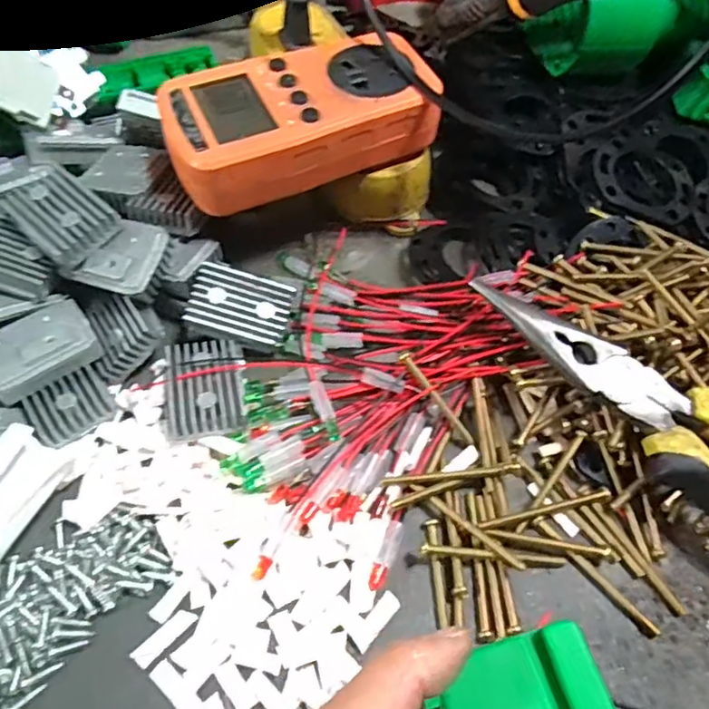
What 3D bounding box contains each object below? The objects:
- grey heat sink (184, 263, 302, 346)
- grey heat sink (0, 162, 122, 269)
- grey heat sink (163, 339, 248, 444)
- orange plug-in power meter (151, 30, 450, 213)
[{"bbox_3d":[-0.052,-0.022,0.281,0.046,0.010,0.033,16,75,-8],"label":"grey heat sink"},{"bbox_3d":[-0.130,-0.062,0.270,0.044,0.014,0.033,37,64,20],"label":"grey heat sink"},{"bbox_3d":[-0.064,0.014,0.263,0.032,0.013,0.048,-8,59,-6],"label":"grey heat sink"},{"bbox_3d":[-0.027,-0.115,0.292,0.125,0.031,0.068,-25,61,-16],"label":"orange plug-in power meter"}]

